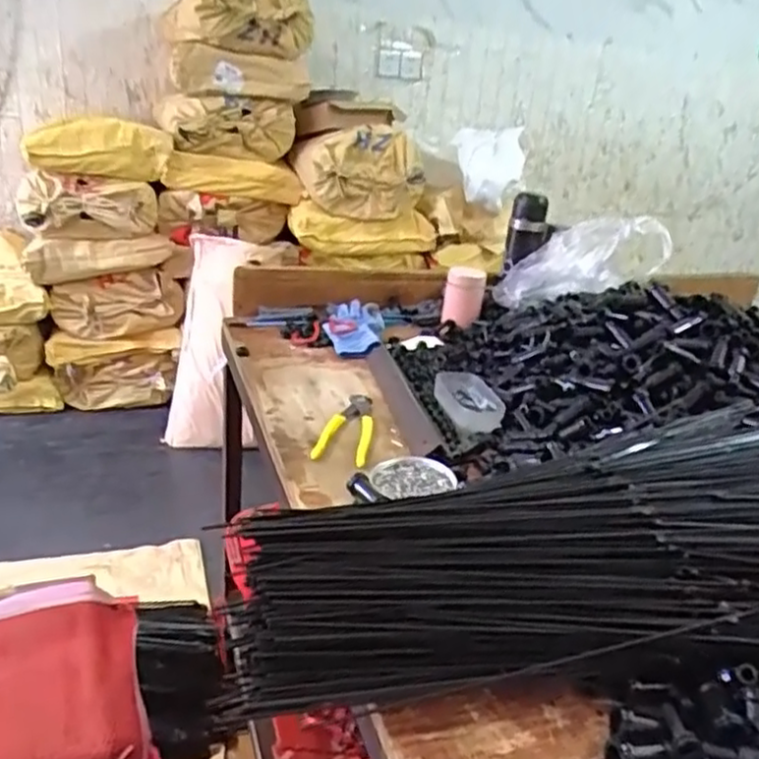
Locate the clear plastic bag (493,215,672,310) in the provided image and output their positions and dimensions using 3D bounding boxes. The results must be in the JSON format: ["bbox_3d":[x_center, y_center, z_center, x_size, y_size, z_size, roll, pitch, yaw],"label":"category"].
[{"bbox_3d":[0.319,-0.190,1.155,0.286,0.106,0.063,-18,12,28],"label":"clear plastic bag"}]

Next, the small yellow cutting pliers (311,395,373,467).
[{"bbox_3d":[-0.033,0.057,0.868,0.060,0.014,0.156,10,24,10],"label":"small yellow cutting pliers"}]

